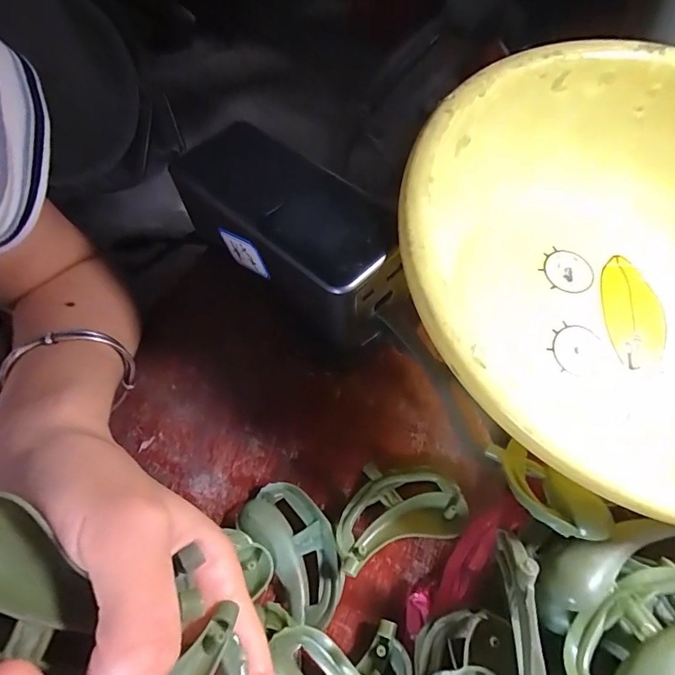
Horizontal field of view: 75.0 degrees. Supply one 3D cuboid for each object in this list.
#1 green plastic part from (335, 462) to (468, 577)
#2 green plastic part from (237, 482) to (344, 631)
[{"bbox_3d":[0.028,0.081,0.213,0.065,0.015,0.042,-18,57,-8],"label":"green plastic part"},{"bbox_3d":[-0.019,0.100,0.211,0.035,0.012,0.064,-35,61,-18],"label":"green plastic part"}]

